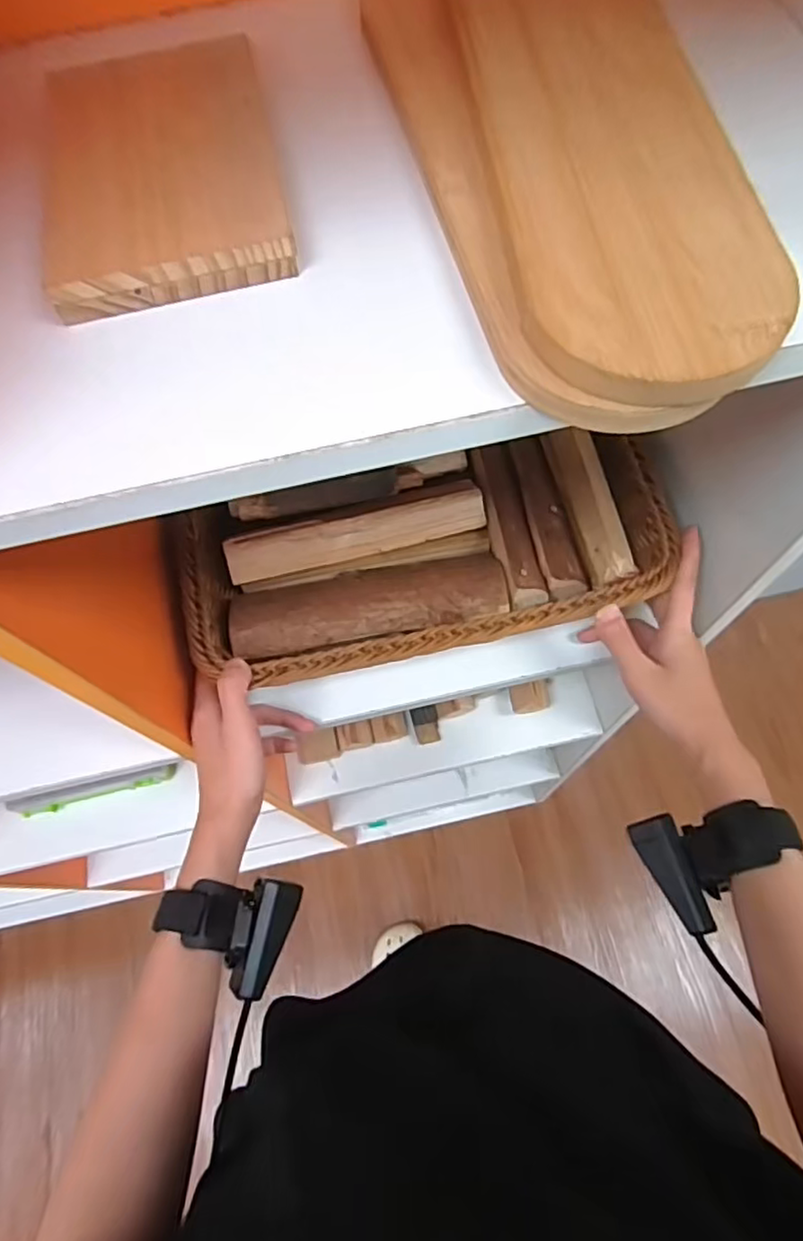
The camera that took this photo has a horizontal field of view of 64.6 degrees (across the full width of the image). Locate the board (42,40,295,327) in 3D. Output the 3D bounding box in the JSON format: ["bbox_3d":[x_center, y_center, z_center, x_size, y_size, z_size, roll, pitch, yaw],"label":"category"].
[{"bbox_3d":[-0.095,-0.185,0.252,0.088,0.014,0.145,-13,68,-3],"label":"board"}]

